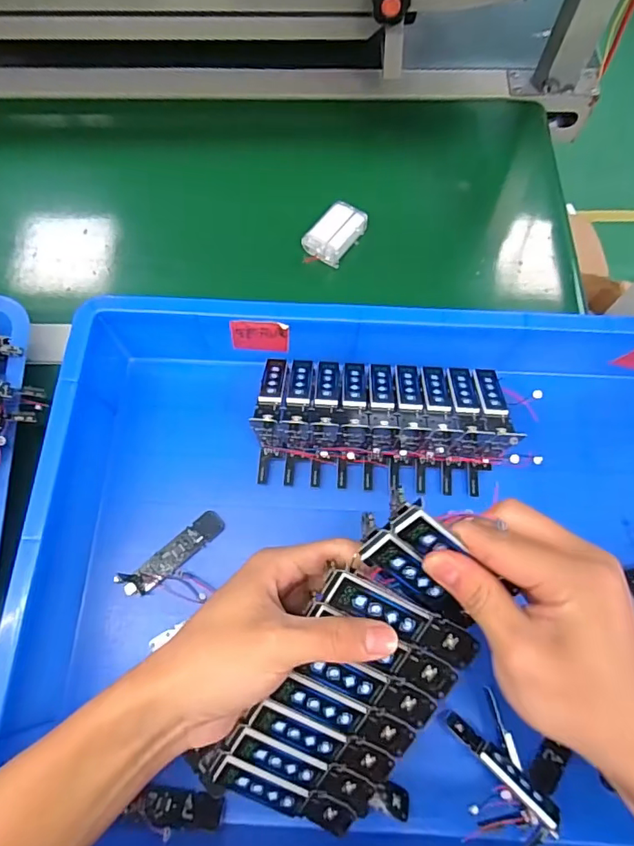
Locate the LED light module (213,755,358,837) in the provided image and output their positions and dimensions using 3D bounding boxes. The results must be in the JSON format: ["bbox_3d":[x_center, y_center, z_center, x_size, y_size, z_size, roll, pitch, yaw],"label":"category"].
[{"bbox_3d":[-0.017,0.202,0.276,0.080,0.009,0.019,29,88,-9],"label":"LED light module"}]

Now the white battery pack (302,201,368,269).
[{"bbox_3d":[0.018,-0.182,0.485,0.042,0.016,0.060,34,73,13],"label":"white battery pack"}]

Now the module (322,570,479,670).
[{"bbox_3d":[0.044,0.099,0.255,0.089,0.009,0.020,29,98,-11],"label":"module"}]

